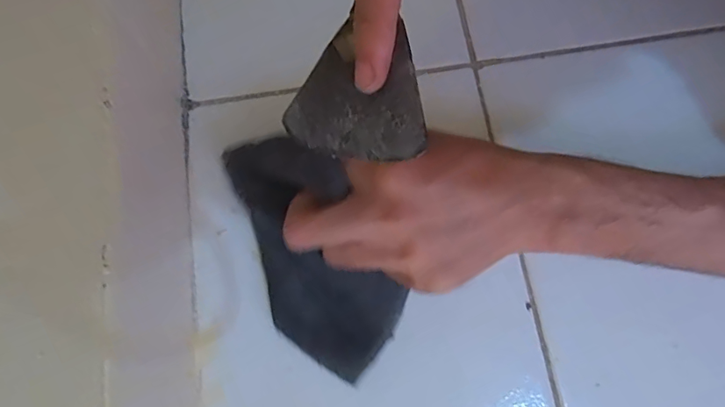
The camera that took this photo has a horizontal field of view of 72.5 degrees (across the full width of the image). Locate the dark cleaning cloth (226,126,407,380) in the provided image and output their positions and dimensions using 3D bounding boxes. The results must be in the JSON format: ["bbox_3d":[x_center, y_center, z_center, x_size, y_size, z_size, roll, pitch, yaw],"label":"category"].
[{"bbox_3d":[-0.027,0.025,0.279,0.067,0.016,0.138,-25,90,-8],"label":"dark cleaning cloth"}]

